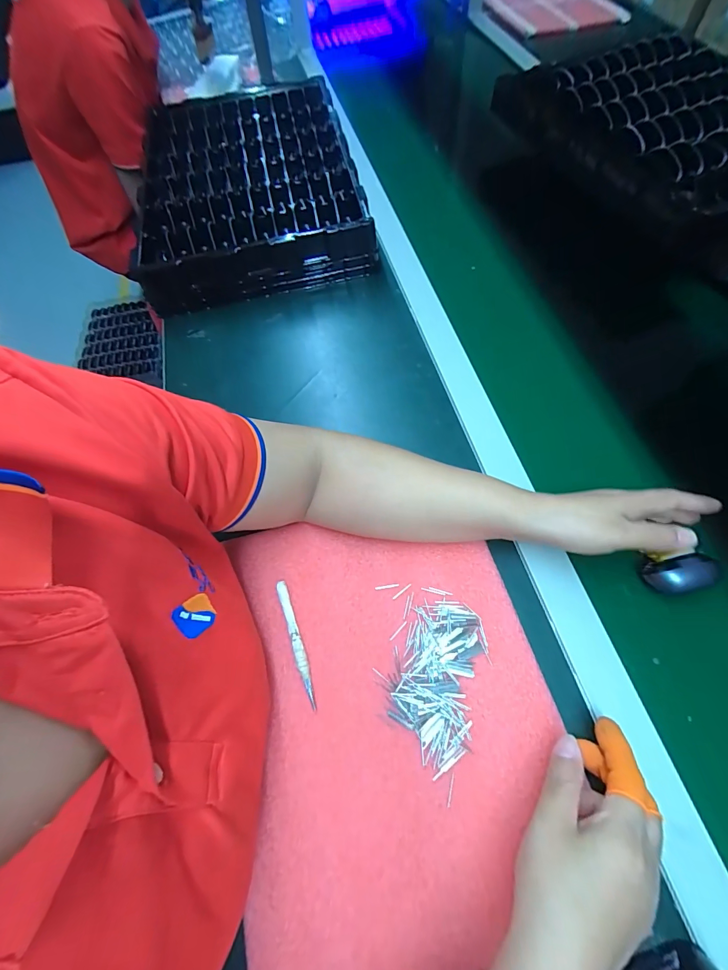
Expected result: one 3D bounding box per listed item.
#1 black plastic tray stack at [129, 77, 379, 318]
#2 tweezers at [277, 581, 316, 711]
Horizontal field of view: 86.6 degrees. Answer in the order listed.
[{"bbox_3d":[-0.194,-0.505,0.649,0.337,0.086,0.491,-13,63,0],"label":"black plastic tray stack"},{"bbox_3d":[-0.060,0.139,0.344,0.010,0.010,0.108,-21,63,-4],"label":"tweezers"}]

